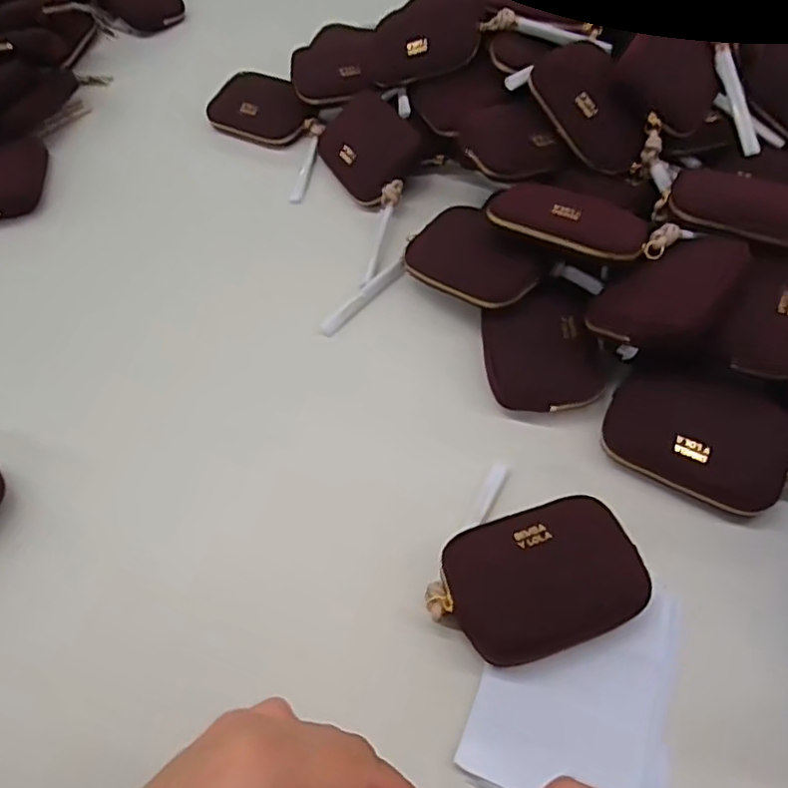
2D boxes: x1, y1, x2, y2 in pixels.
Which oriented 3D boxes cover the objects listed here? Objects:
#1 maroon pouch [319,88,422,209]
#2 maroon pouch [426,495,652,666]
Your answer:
[{"bbox_3d":[-0.025,-0.242,0.602,0.084,0.033,0.115,-49,61,15],"label":"maroon pouch"},{"bbox_3d":[0.087,0.114,0.374,0.125,0.027,0.079,-18,58,-7],"label":"maroon pouch"}]

